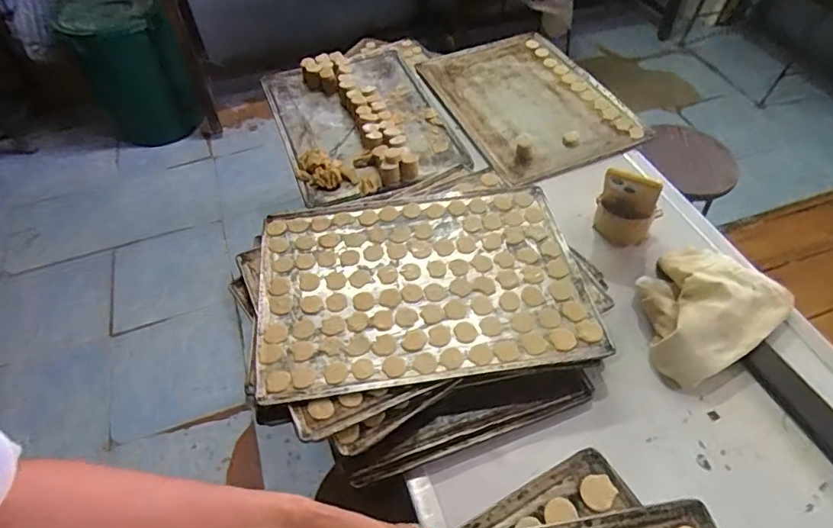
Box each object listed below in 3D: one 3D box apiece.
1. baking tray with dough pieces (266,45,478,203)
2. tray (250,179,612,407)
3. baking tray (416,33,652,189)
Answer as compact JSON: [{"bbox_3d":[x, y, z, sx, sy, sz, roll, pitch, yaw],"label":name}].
[{"bbox_3d":[-0.118,-0.307,1.093,0.327,0.068,0.492,-13,49,-19],"label":"baking tray with dough pieces"},{"bbox_3d":[0.006,0.021,0.760,0.452,0.013,0.335,-8,49,-5],"label":"tray"},{"bbox_3d":[0.235,-0.357,1.127,0.346,0.030,0.475,-11,49,-18],"label":"baking tray"}]

